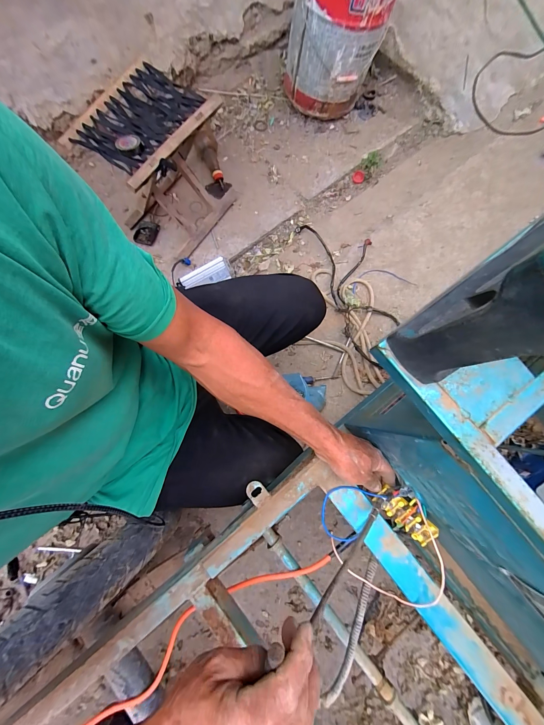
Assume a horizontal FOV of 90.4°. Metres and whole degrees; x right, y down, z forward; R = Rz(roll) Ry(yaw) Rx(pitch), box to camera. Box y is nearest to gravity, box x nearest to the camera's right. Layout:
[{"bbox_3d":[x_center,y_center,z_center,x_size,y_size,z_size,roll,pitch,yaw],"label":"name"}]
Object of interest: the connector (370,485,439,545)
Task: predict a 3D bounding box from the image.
[{"bbox_3d":[0.207,0.237,0.420,0.091,0.030,0.058,42,111,19],"label":"connector"}]

